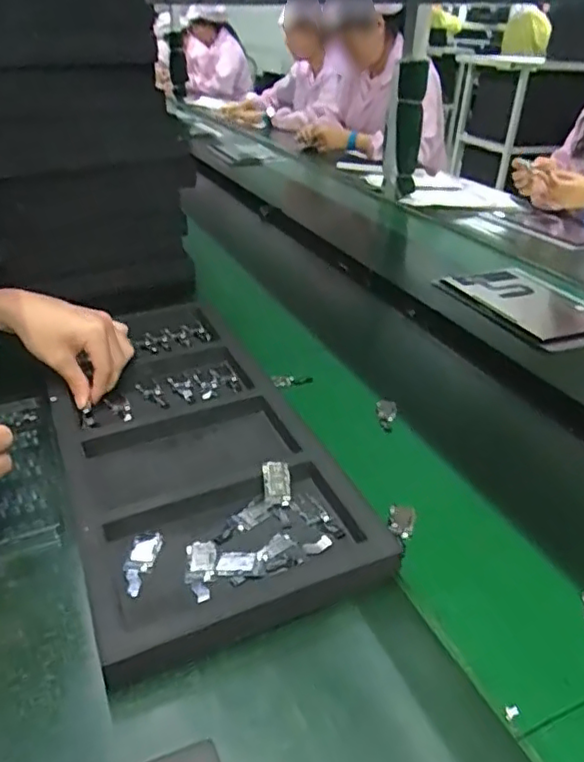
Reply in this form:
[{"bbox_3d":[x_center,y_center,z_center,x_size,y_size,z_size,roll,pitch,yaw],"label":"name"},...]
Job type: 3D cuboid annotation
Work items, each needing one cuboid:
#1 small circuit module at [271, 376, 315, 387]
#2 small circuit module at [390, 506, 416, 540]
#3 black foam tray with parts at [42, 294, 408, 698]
[{"bbox_3d":[0.000,0.001,0.744,0.050,0.011,0.017,-1,31,-6],"label":"small circuit module"},{"bbox_3d":[0.097,0.123,0.534,0.022,0.004,0.039,7,31,8],"label":"small circuit module"},{"bbox_3d":[-0.116,0.046,0.610,0.216,0.041,0.497,-11,33,-21],"label":"black foam tray with parts"}]

